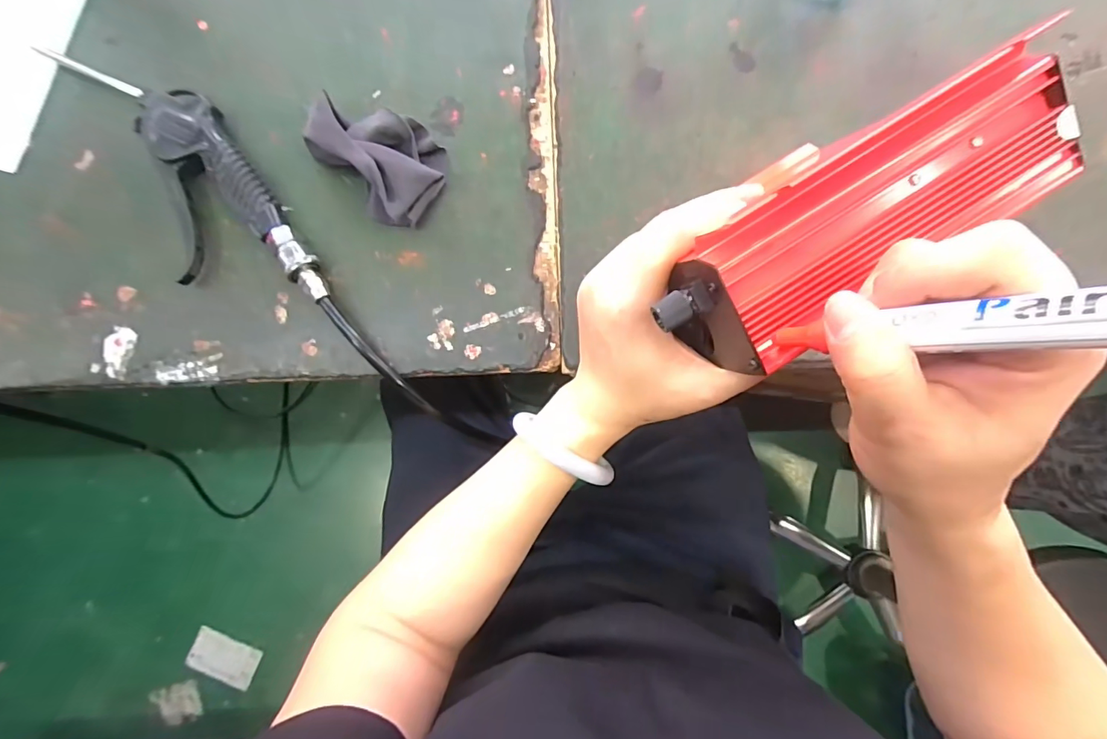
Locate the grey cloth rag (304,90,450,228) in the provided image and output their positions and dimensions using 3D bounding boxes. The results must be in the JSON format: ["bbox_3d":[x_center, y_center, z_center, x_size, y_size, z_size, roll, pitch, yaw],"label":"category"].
[{"bbox_3d":[-0.119,-0.150,0.321,0.096,0.036,0.066,40,87,2],"label":"grey cloth rag"}]

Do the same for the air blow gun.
[{"bbox_3d":[-0.255,-0.137,0.335,0.080,0.035,0.253,-34,88,-2],"label":"air blow gun"}]

